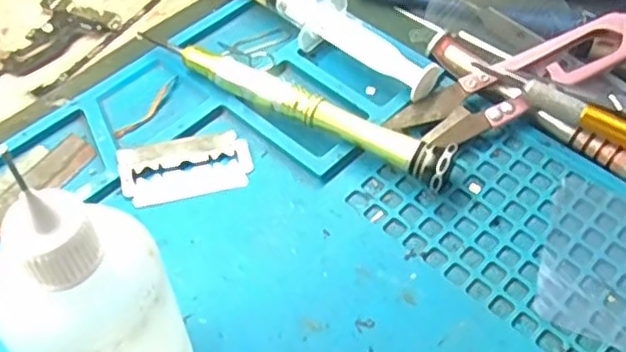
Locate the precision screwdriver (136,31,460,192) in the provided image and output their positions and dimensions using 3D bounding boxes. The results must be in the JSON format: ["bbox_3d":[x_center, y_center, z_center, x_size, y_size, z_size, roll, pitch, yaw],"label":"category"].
[{"bbox_3d":[-0.008,-0.025,0.231,0.121,0.015,0.009,25,56,17],"label":"precision screwdriver"}]

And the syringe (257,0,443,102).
[{"bbox_3d":[-0.006,-0.066,0.260,0.127,0.015,0.019,38,61,25],"label":"syringe"}]

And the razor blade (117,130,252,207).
[{"bbox_3d":[-0.042,-0.003,0.222,0.042,0.004,0.022,-12,66,-13],"label":"razor blade"}]

